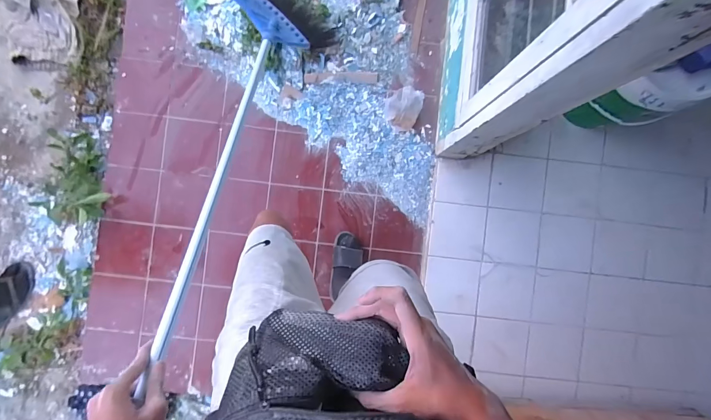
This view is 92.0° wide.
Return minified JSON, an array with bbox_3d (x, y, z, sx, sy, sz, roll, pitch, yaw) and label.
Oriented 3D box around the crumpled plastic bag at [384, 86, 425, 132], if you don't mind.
[{"bbox_3d":[0.174,-0.361,1.232,0.133,0.059,0.140,0,87,0],"label":"crumpled plastic bag"}]

